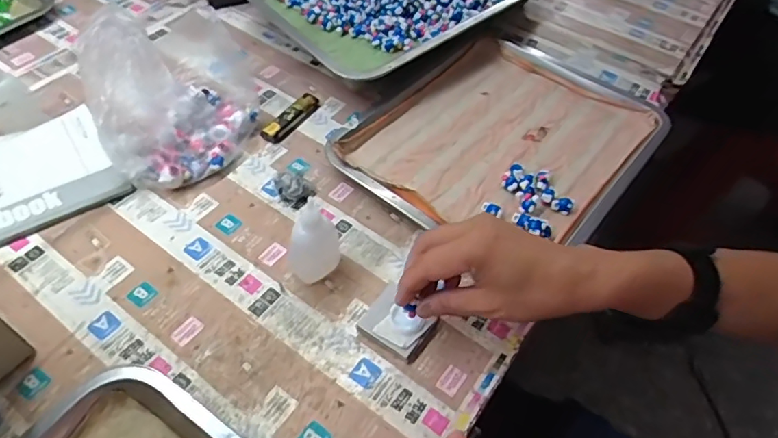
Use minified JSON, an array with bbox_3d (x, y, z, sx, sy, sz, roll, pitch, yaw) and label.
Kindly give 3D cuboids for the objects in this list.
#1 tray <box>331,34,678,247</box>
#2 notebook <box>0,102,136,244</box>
[{"bbox_3d":[0.120,-0.086,0.568,0.267,0.036,0.305,34,56,20],"label":"tray"},{"bbox_3d":[-0.365,-0.037,0.498,0.183,0.014,0.141,-29,59,-25],"label":"notebook"}]

